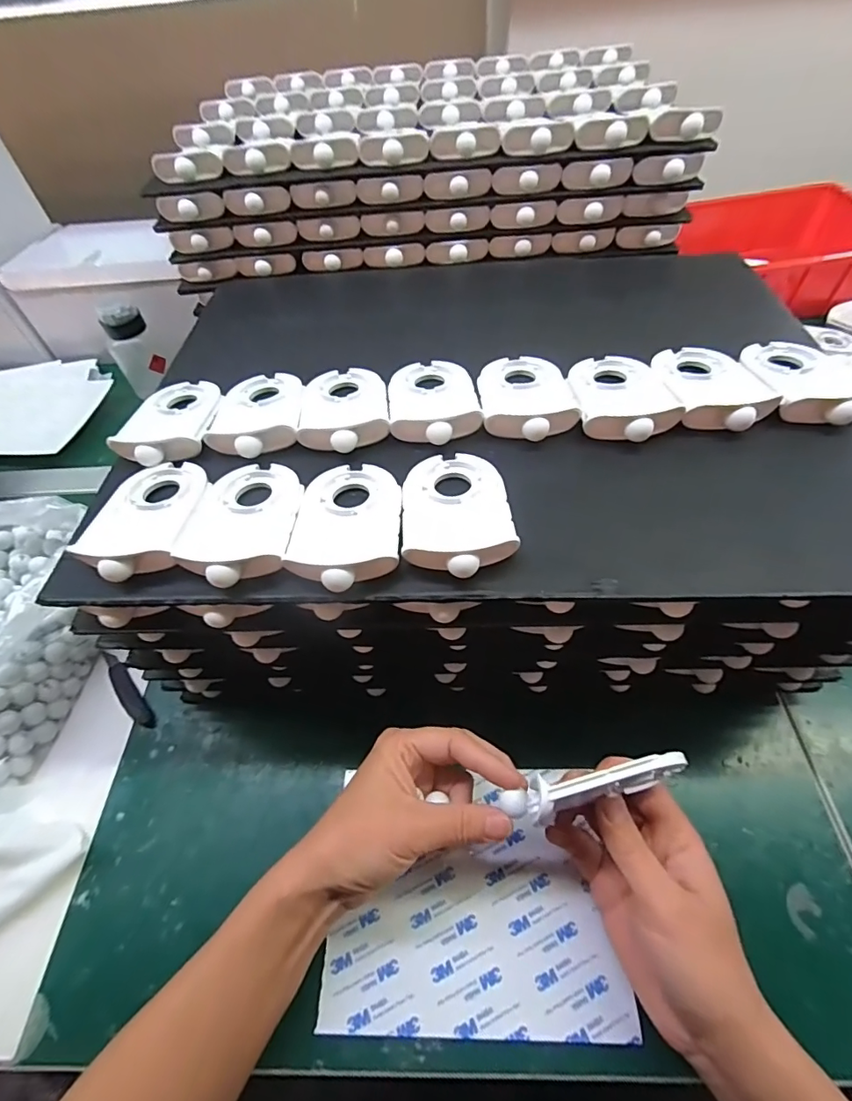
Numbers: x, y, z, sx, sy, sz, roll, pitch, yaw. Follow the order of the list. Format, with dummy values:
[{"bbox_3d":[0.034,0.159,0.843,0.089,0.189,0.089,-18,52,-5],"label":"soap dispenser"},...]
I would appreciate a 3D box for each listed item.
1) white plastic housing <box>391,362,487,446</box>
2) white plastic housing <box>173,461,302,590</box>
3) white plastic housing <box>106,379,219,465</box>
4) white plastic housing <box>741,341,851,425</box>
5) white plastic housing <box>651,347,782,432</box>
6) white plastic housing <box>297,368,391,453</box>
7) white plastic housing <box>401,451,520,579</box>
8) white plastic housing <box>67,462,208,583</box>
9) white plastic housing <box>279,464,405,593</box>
[{"bbox_3d":[0.003,-0.103,0.324,0.057,0.014,0.084,-8,53,-1],"label":"white plastic housing"},{"bbox_3d":[-0.100,-0.020,0.270,0.059,0.014,0.087,-4,53,2],"label":"white plastic housing"},{"bbox_3d":[-0.168,-0.091,0.328,0.055,0.017,0.087,-1,53,4],"label":"white plastic housing"},{"bbox_3d":[0.243,-0.110,0.314,0.059,0.023,0.084,-5,53,1],"label":"white plastic housing"},{"bbox_3d":[0.184,-0.106,0.317,0.056,0.021,0.084,-4,53,2],"label":"white plastic housing"},{"bbox_3d":[-0.053,-0.100,0.325,0.056,0.013,0.084,-5,53,1],"label":"white plastic housing"},{"bbox_3d":[0.016,-0.025,0.265,0.058,0.013,0.087,-5,53,1],"label":"white plastic housing"},{"bbox_3d":[-0.159,-0.021,0.276,0.058,0.012,0.088,-6,53,1],"label":"white plastic housing"},{"bbox_3d":[-0.042,-0.018,0.264,0.055,0.013,0.088,-3,53,3],"label":"white plastic housing"}]

